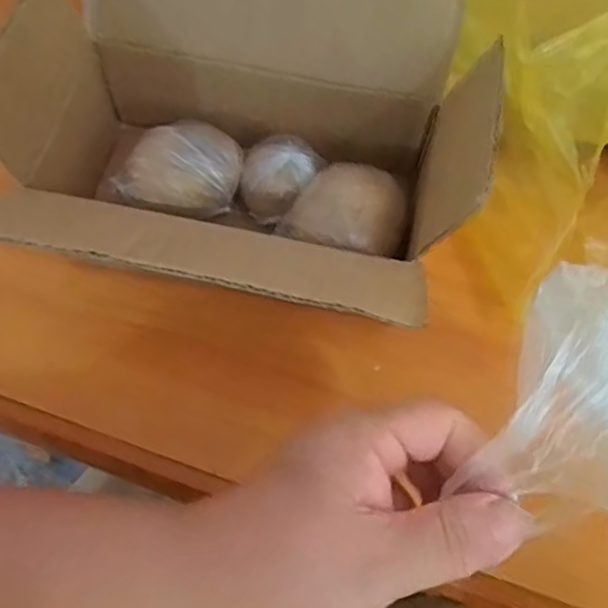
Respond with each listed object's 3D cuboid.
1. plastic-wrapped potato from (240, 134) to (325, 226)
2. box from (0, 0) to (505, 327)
[{"bbox_3d":[-0.015,-0.076,0.371,0.042,0.035,0.046,30,65,14],"label":"plastic-wrapped potato"},{"bbox_3d":[-0.040,-0.069,0.333,0.212,0.126,0.170,14,63,6],"label":"box"}]

